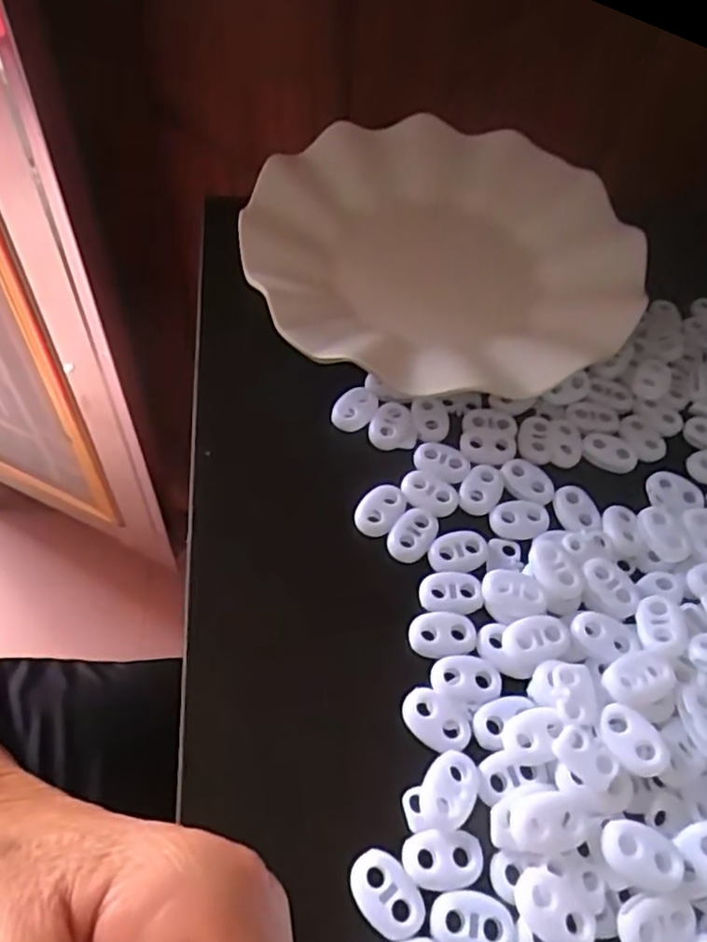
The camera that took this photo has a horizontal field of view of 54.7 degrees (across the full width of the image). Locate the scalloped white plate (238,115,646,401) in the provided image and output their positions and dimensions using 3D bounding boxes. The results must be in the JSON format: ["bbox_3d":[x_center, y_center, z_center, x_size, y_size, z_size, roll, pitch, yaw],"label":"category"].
[{"bbox_3d":[0.041,-0.119,0.342,0.177,0.033,0.206,5,57,0],"label":"scalloped white plate"}]

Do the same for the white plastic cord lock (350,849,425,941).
[{"bbox_3d":[0.009,0.116,0.187,0.015,0.004,0.023,-36,66,-24],"label":"white plastic cord lock"}]

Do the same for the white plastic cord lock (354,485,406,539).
[{"bbox_3d":[0.010,0.015,0.257,0.015,0.007,0.021,33,61,17],"label":"white plastic cord lock"}]

